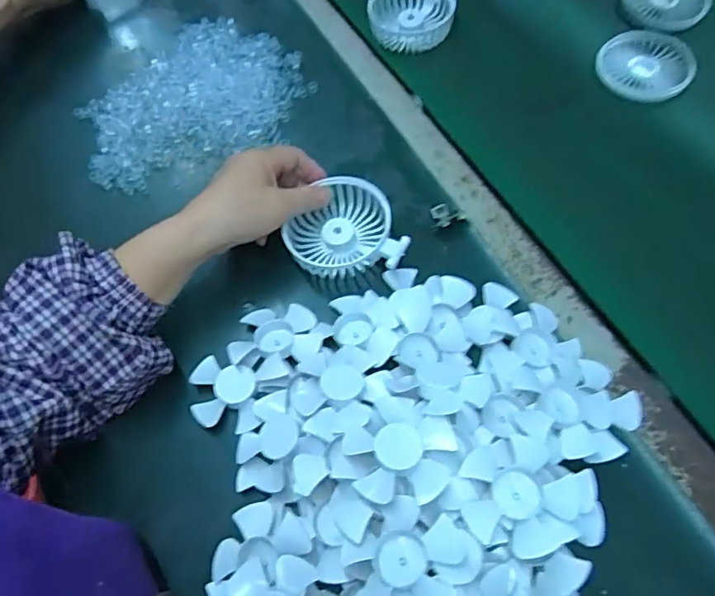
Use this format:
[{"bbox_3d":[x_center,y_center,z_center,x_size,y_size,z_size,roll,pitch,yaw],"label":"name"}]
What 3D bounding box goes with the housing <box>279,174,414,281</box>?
[{"bbox_3d":[-0.010,-0.060,0.477,0.095,0.029,0.080,0,61,2],"label":"housing"}]

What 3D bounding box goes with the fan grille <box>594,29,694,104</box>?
[{"bbox_3d":[0.287,-0.234,0.556,0.086,0.011,0.094,-1,63,3],"label":"fan grille"}]

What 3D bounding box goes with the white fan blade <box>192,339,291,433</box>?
[{"bbox_3d":[-0.095,0.065,0.424,0.066,0.021,0.065,-1,63,3],"label":"white fan blade"}]

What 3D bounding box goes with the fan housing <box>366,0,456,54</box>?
[{"bbox_3d":[0.057,-0.302,0.603,0.090,0.032,0.097,6,63,7],"label":"fan housing"}]

